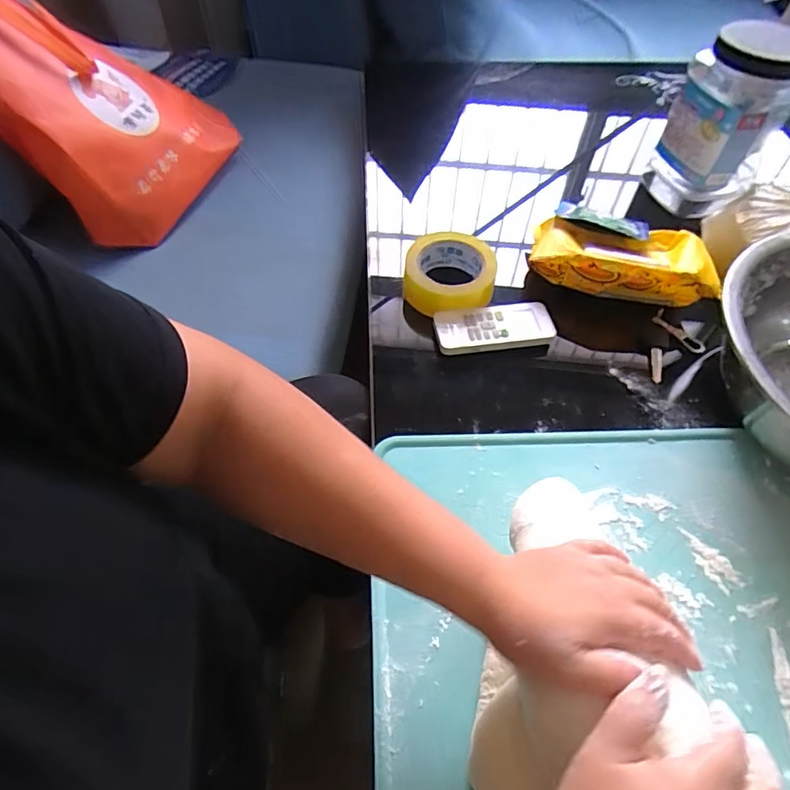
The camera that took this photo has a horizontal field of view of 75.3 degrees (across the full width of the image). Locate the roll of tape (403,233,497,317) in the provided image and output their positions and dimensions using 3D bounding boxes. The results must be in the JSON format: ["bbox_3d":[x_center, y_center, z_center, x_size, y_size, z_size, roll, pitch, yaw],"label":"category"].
[{"bbox_3d":[0.063,-0.145,0.607,0.102,0.048,0.103,1,55,-2],"label":"roll of tape"}]

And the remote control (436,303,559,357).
[{"bbox_3d":[0.110,-0.077,0.577,0.130,0.020,0.057,-6,55,-7],"label":"remote control"}]

